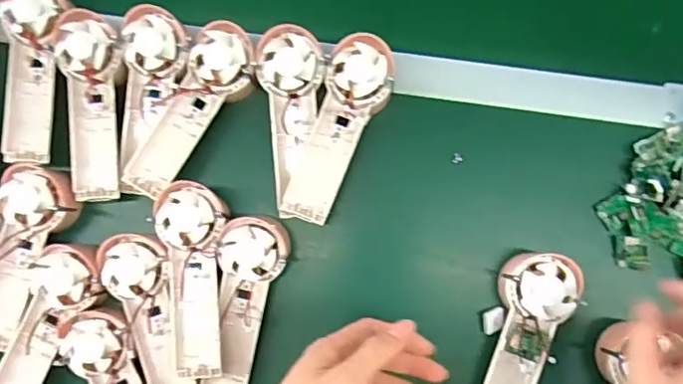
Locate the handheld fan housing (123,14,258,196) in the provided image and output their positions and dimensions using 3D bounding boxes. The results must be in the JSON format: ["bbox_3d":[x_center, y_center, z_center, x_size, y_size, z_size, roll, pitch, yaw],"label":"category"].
[{"bbox_3d":[-0.138,-0.075,0.523,0.062,0.023,0.171,29,87,4],"label":"handheld fan housing"}]

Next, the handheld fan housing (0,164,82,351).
[{"bbox_3d":[-0.301,0.062,0.522,0.061,0.029,0.171,17,86,3],"label":"handheld fan housing"}]

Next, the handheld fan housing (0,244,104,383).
[{"bbox_3d":[-0.279,0.130,0.516,0.059,0.026,0.168,30,87,4],"label":"handheld fan housing"}]

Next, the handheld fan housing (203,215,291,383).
[{"bbox_3d":[-0.087,0.109,0.512,0.063,0.042,0.172,8,86,3],"label":"handheld fan housing"}]

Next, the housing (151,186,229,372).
[{"bbox_3d":[-0.136,0.079,0.509,0.059,0.017,0.171,-3,85,2],"label":"housing"}]

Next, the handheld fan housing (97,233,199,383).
[{"bbox_3d":[-0.168,0.121,0.514,0.057,0.026,0.174,-21,85,0],"label":"handheld fan housing"}]

